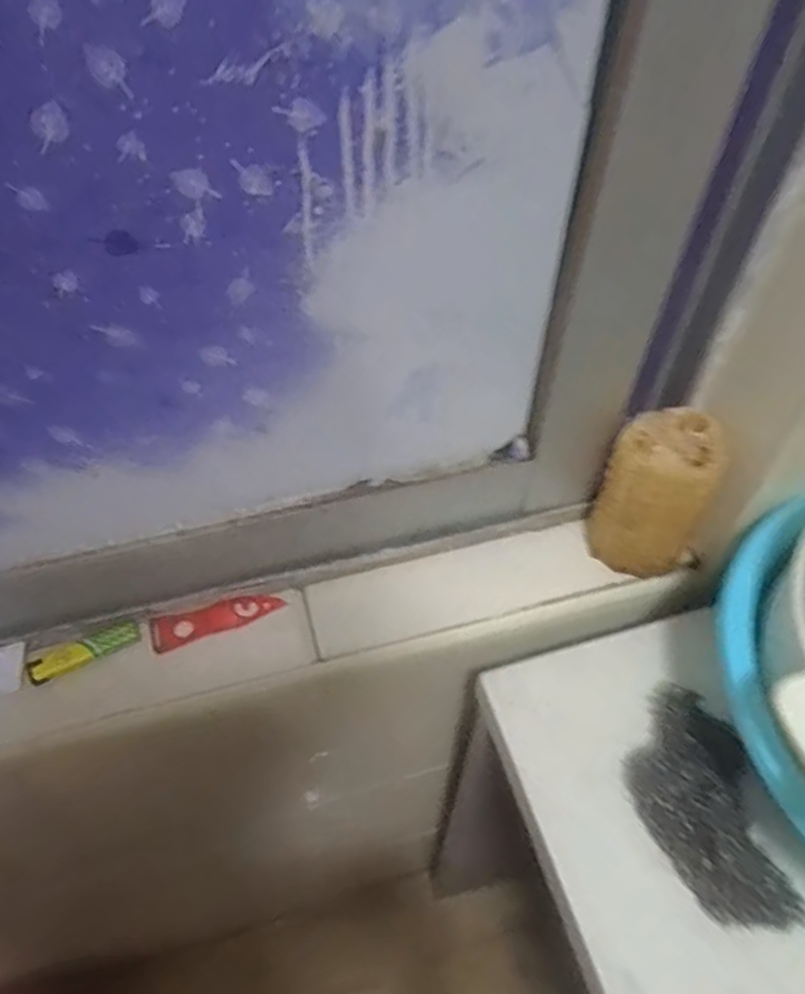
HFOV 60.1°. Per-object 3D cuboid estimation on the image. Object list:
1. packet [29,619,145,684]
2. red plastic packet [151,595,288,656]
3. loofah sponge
[{"bbox_3d":[-0.237,0.115,0.519,0.079,0.007,0.019,-23,89,-22],"label":"packet"},{"bbox_3d":[-0.145,0.094,0.547,0.098,0.006,0.027,-20,79,-17],"label":"red plastic packet"},{"bbox_3d":[0.196,0.001,0.549,0.076,0.130,0.068,24,56,17],"label":"loofah sponge"}]

